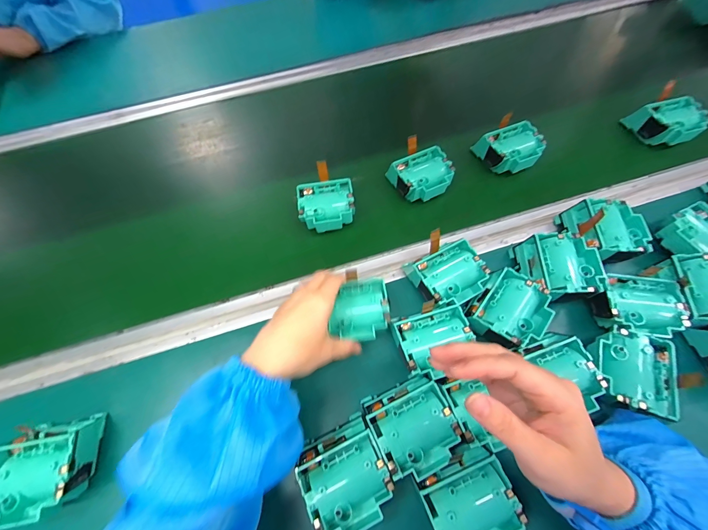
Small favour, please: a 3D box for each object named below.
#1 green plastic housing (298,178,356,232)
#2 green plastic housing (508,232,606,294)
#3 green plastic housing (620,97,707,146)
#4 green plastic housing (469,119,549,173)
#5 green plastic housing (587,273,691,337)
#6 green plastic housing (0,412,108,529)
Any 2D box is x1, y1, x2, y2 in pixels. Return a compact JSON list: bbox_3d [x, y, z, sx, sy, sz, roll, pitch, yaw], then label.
[{"bbox_3d":[-0.037,-0.081,0.409,0.073,0.025,0.065,-10,64,-3],"label":"green plastic housing"},{"bbox_3d":[0.238,0.006,0.356,0.078,0.042,0.076,2,64,4],"label":"green plastic housing"},{"bbox_3d":[0.478,-0.217,0.460,0.069,0.039,0.083,-25,65,-9],"label":"green plastic housing"},{"bbox_3d":[0.230,-0.170,0.446,0.083,0.035,0.074,-11,64,-3],"label":"green plastic housing"},{"bbox_3d":[0.306,0.047,0.329,0.078,0.031,0.062,9,64,7],"label":"green plastic housing"},{"bbox_3d":[-0.294,0.192,0.288,0.074,0.037,0.079,-13,64,-4],"label":"green plastic housing"}]

